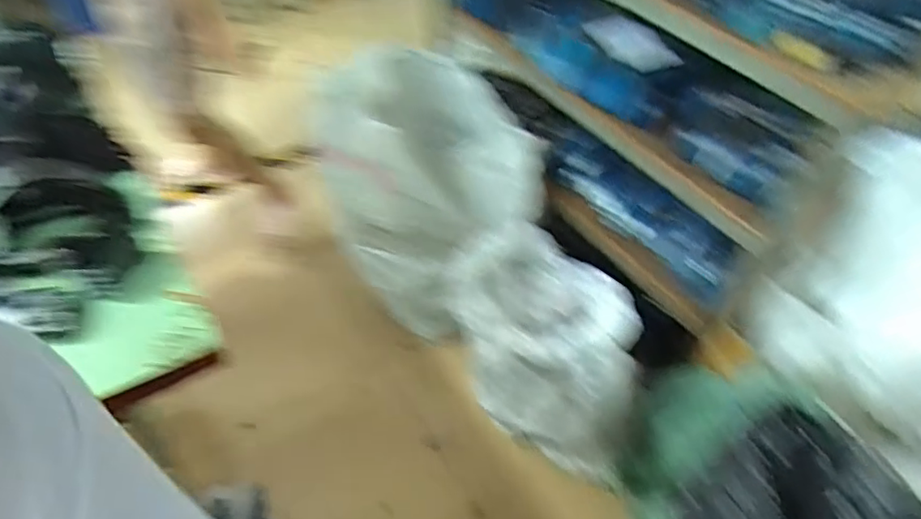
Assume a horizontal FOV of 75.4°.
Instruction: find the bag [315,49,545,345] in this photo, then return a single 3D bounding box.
[{"bbox_3d":[-0.120,-0.226,1.696,0.496,0.672,0.677,-27,55,-24],"label":"bag"}]

